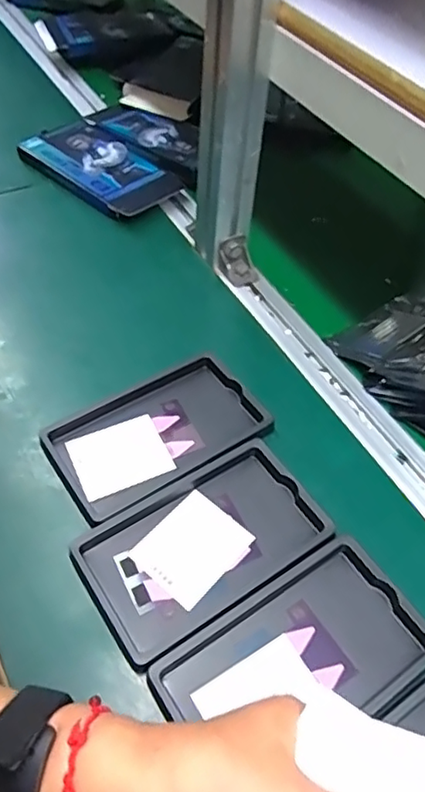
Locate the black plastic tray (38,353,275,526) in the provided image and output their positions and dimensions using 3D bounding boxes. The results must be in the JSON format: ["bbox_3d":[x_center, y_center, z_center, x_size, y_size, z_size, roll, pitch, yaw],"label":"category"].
[{"bbox_3d":[-0.041,0.028,0.449,0.159,0.026,0.093,-28,59,-19],"label":"black plastic tray"}]

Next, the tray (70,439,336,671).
[{"bbox_3d":[-0.005,0.097,0.392,0.157,0.017,0.093,-29,59,-20],"label":"tray"}]

